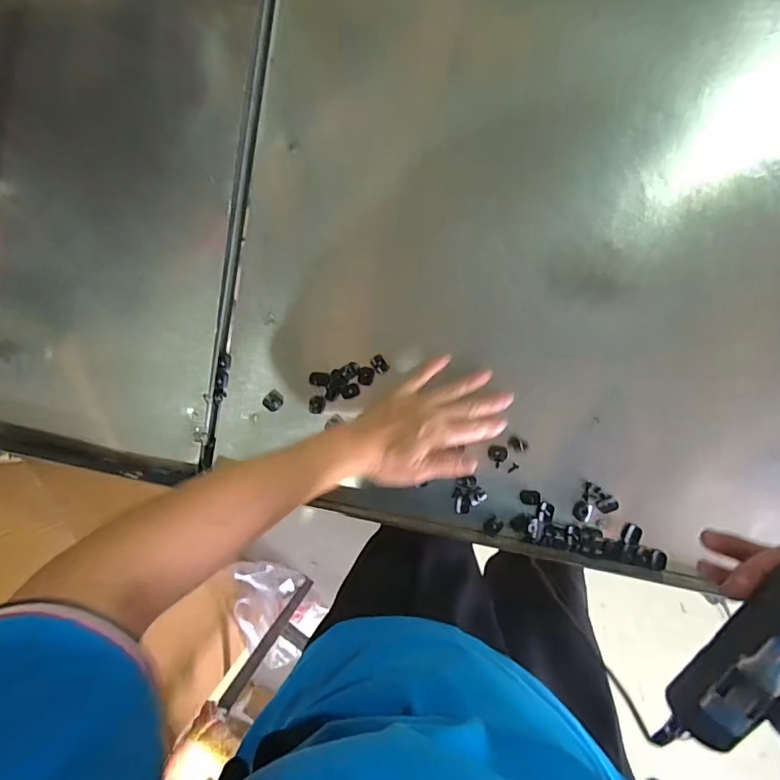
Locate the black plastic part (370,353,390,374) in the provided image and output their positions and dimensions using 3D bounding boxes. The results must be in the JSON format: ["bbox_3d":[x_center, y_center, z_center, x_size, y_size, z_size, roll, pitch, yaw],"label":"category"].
[{"bbox_3d":[-0.011,-0.027,0.499,0.013,0.015,0.020,-36,87,7],"label":"black plastic part"}]

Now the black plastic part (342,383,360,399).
[{"bbox_3d":[-0.041,0.001,0.505,0.019,0.005,0.015,-14,90,7],"label":"black plastic part"}]

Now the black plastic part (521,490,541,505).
[{"bbox_3d":[0.141,0.108,0.479,0.020,0.005,0.015,0,91,7],"label":"black plastic part"}]

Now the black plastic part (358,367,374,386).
[{"bbox_3d":[-0.026,-0.014,0.500,0.014,0.012,0.019,13,93,7],"label":"black plastic part"}]

